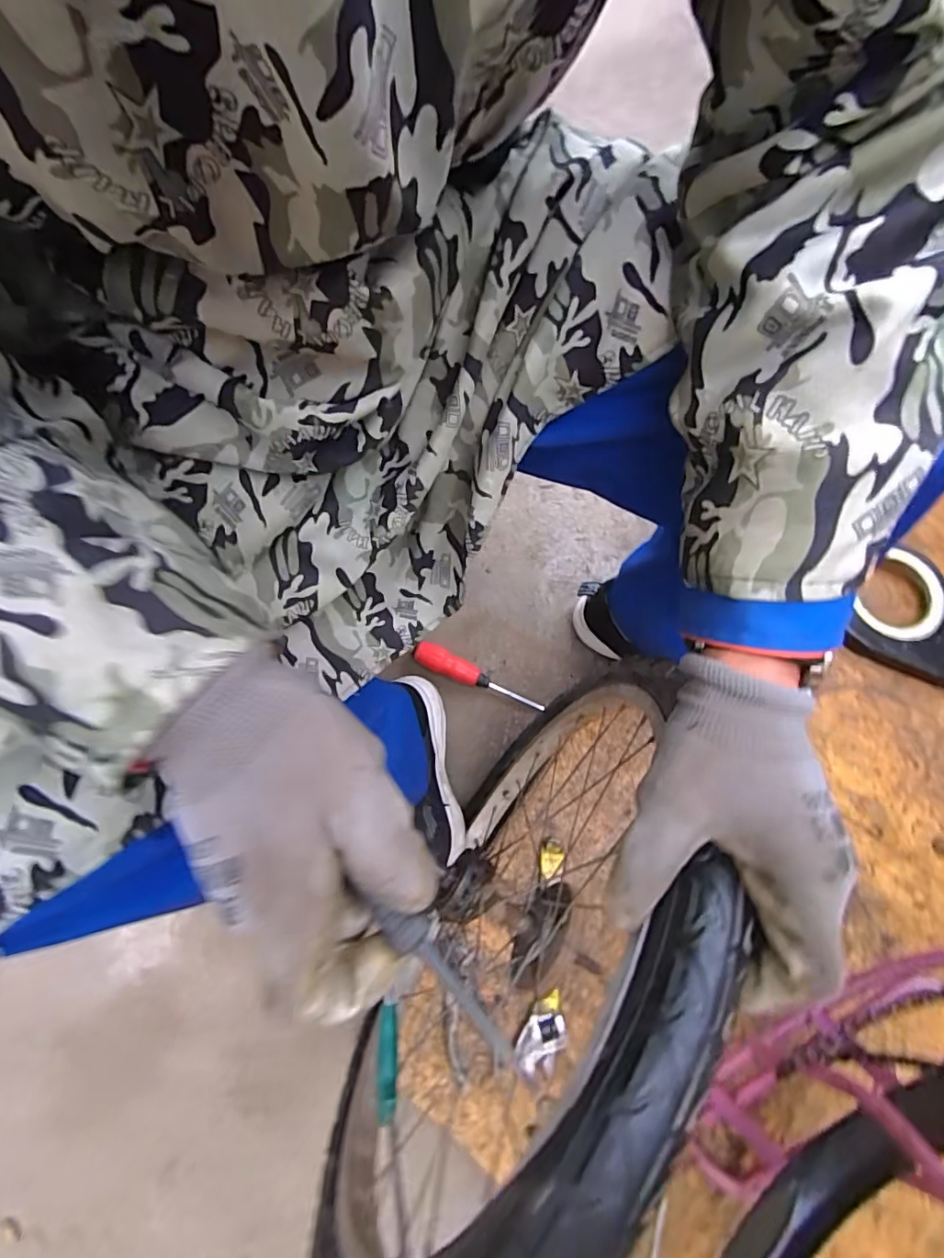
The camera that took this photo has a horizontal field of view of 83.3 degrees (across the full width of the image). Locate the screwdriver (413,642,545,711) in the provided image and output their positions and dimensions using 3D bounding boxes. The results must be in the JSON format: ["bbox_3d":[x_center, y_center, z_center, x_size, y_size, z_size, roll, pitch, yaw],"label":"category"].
[{"bbox_3d":[0.008,0.067,0.704,0.180,0.037,0.029,24,75,7],"label":"screwdriver"}]

